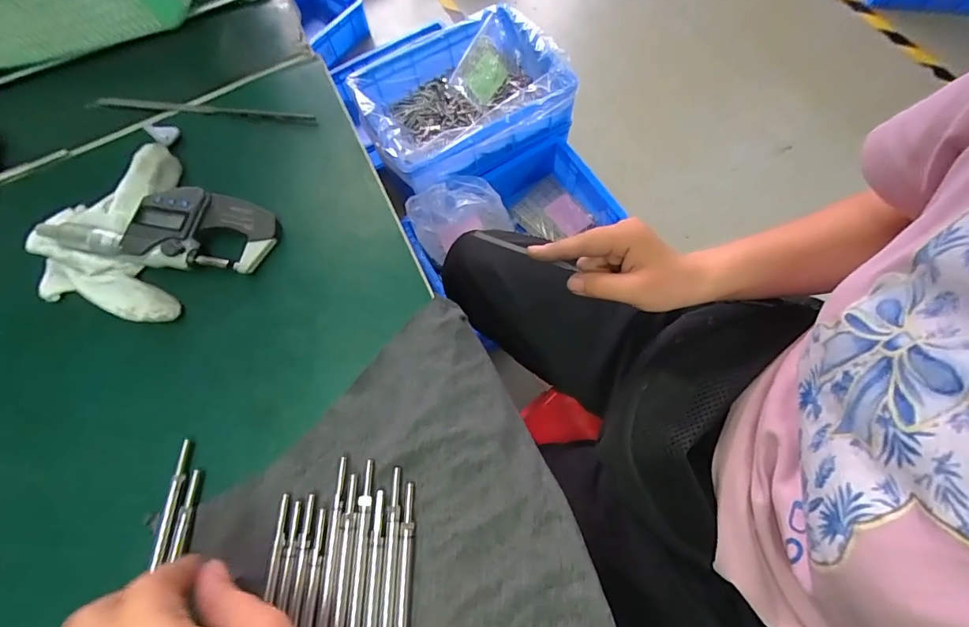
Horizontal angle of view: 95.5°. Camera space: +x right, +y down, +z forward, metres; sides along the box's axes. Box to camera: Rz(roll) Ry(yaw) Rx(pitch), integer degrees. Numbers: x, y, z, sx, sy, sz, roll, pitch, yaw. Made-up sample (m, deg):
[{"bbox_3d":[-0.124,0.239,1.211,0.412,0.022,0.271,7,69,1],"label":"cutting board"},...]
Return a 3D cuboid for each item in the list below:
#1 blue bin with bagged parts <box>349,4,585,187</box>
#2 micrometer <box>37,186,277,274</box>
[{"bbox_3d":[-0.048,-0.468,0.962,0.417,0.158,0.293,-27,70,-5],"label":"blue bin with bagged parts"},{"bbox_3d":[-0.220,-0.059,0.298,0.151,0.022,0.052,0,70,5],"label":"micrometer"}]

